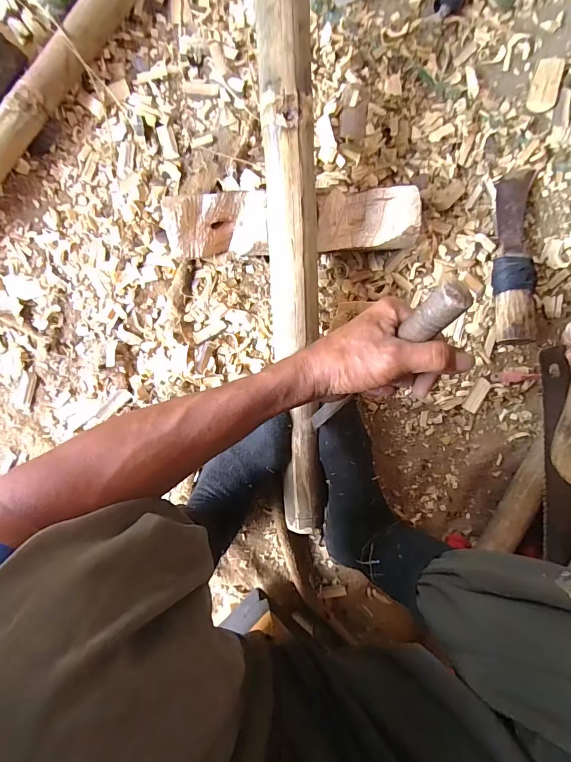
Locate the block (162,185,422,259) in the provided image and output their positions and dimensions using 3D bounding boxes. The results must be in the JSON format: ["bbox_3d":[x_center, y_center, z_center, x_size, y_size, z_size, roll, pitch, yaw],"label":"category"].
[{"bbox_3d":[0.009,-0.193,0.464,0.294,0.058,0.074,-4,97,-3],"label":"block"}]

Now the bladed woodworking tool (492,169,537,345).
[{"bbox_3d":[0.296,-0.161,0.489,0.049,0.040,0.223,3,84,-4],"label":"bladed woodworking tool"}]

